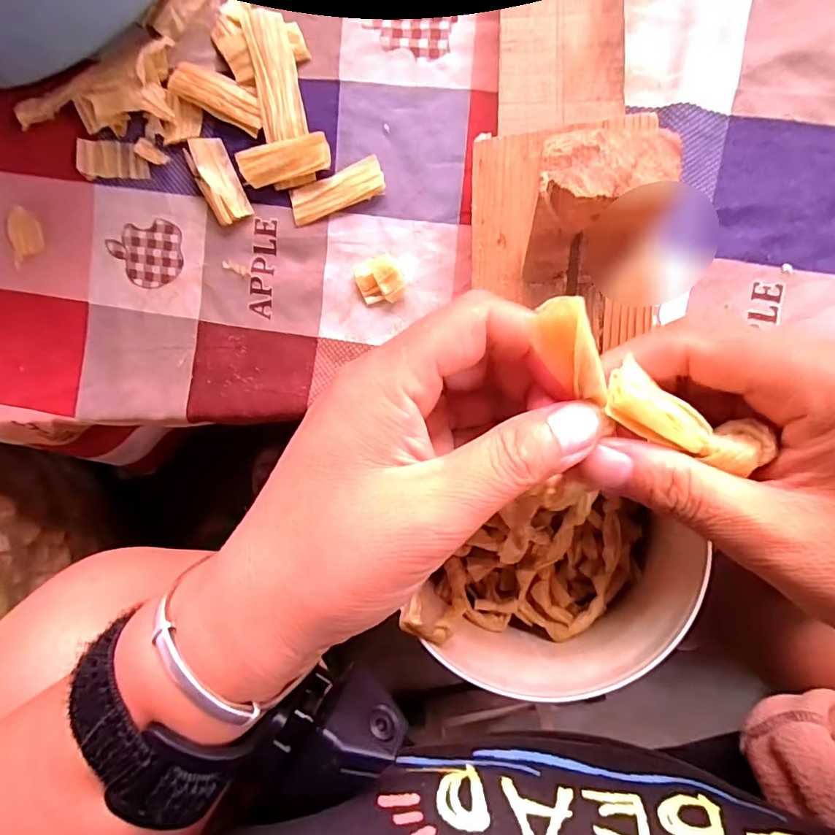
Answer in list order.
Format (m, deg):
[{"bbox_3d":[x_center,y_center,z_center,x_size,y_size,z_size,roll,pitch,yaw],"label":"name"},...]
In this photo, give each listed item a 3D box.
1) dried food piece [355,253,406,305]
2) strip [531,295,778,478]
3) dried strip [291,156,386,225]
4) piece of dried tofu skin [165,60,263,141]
[{"bbox_3d":[-0.021,-0.078,0.293,0.025,0.010,0.027,-28,89,8],"label":"dried food piece"},{"bbox_3d":[0.065,-0.007,0.148,0.079,0.016,0.020,30,97,-14],"label":"strip"},{"bbox_3d":[-0.047,-0.131,0.295,0.056,0.008,0.020,-16,91,8],"label":"dried strip"},{"bbox_3d":[-0.116,-0.189,0.297,0.057,0.007,0.022,28,96,5],"label":"piece of dried tofu skin"}]

